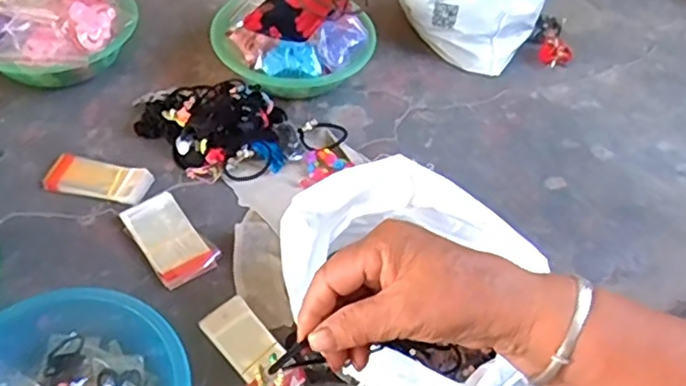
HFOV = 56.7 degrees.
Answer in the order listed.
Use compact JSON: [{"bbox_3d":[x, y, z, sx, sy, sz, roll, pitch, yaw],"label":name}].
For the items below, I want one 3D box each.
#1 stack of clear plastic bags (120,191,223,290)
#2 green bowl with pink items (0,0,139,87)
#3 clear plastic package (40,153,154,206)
[{"bbox_3d":[-0.208,0.057,0.767,0.070,0.017,0.127,-32,59,-27],"label":"stack of clear plastic bags"},{"bbox_3d":[-0.429,-0.255,0.934,0.233,0.085,0.228,2,49,-3],"label":"green bowl with pink items"},{"bbox_3d":[-0.314,-0.016,0.819,0.128,0.024,0.055,10,50,4],"label":"clear plastic package"}]

